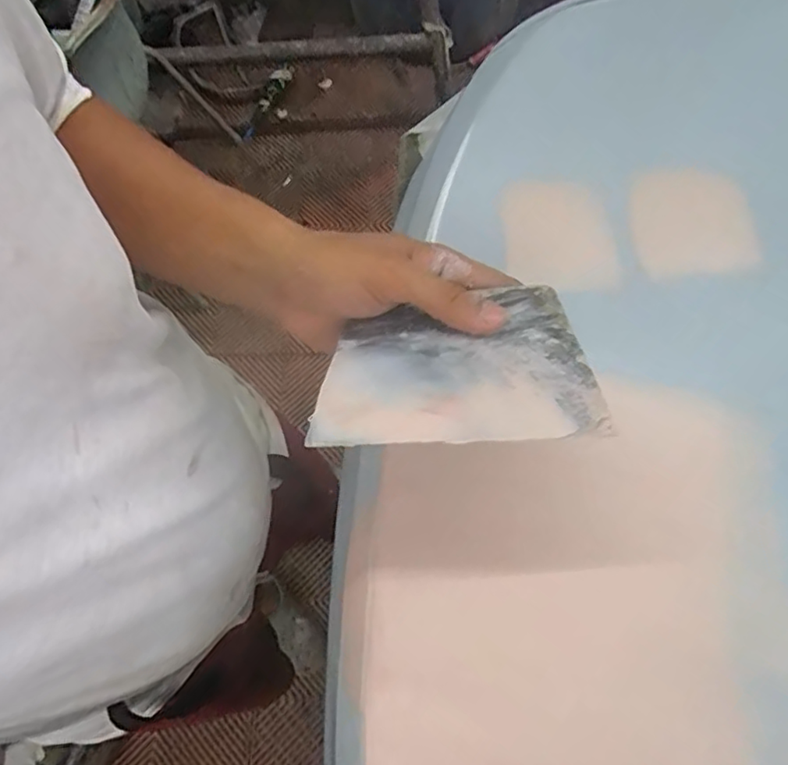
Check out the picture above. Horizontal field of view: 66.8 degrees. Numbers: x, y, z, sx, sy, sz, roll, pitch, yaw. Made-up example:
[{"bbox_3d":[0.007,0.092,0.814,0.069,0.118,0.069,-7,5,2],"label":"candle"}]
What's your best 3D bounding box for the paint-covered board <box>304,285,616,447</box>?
[{"bbox_3d":[0.030,-0.010,0.311,0.137,0.004,0.092,-4,53,6],"label":"paint-covered board"}]

